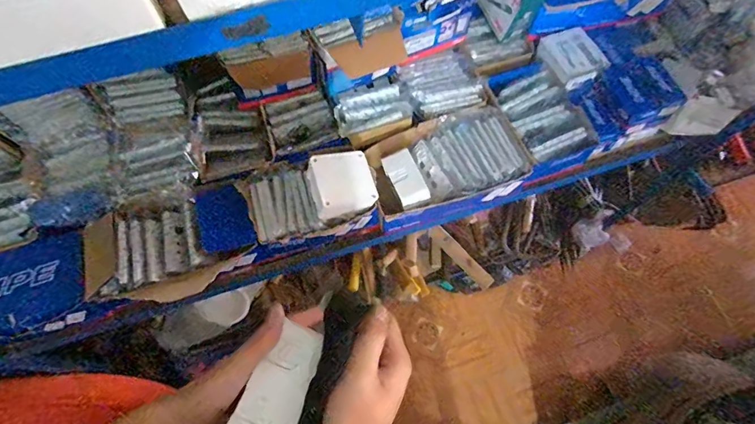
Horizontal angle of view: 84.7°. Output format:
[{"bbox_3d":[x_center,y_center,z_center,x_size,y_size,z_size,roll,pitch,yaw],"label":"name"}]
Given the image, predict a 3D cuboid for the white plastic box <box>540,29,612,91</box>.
[{"bbox_3d":[0.402,-0.316,0.858,0.104,0.034,0.124,-20,67,-7],"label":"white plastic box"}]

